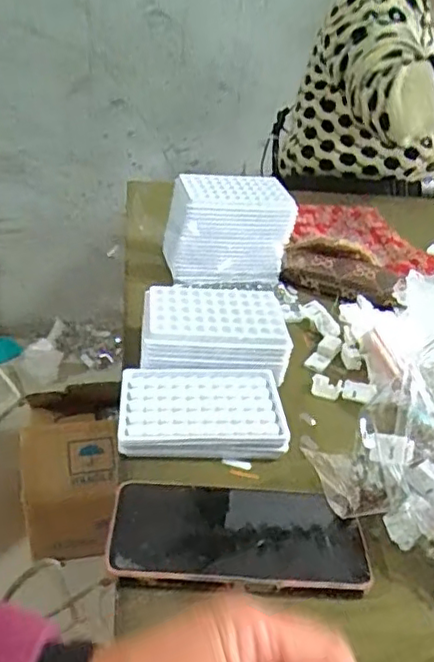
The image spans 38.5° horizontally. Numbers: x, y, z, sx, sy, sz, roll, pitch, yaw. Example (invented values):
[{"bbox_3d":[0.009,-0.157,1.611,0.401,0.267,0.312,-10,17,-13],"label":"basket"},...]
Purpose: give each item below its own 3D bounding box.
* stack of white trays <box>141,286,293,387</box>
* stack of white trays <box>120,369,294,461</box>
[{"bbox_3d":[-0.005,0.000,0.565,0.130,0.040,0.091,1,32,-7],"label":"stack of white trays"},{"bbox_3d":[-0.012,0.065,0.501,0.128,0.023,0.088,0,32,-9],"label":"stack of white trays"}]

